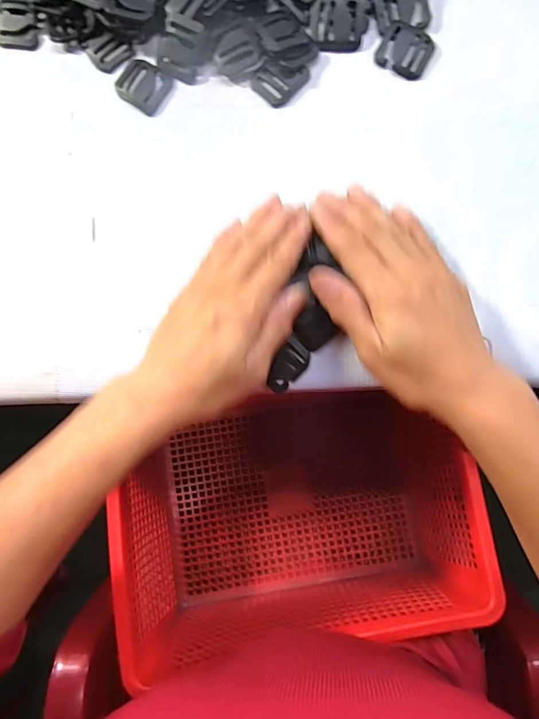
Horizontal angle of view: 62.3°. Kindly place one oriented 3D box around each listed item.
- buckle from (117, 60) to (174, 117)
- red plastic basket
[{"bbox_3d":[-0.087,-0.190,0.310,0.034,0.004,0.030,36,89,4],"label":"buckle"},{"bbox_3d":[0.028,0.135,0.407,0.297,0.125,0.191,-10,88,3],"label":"red plastic basket"}]

